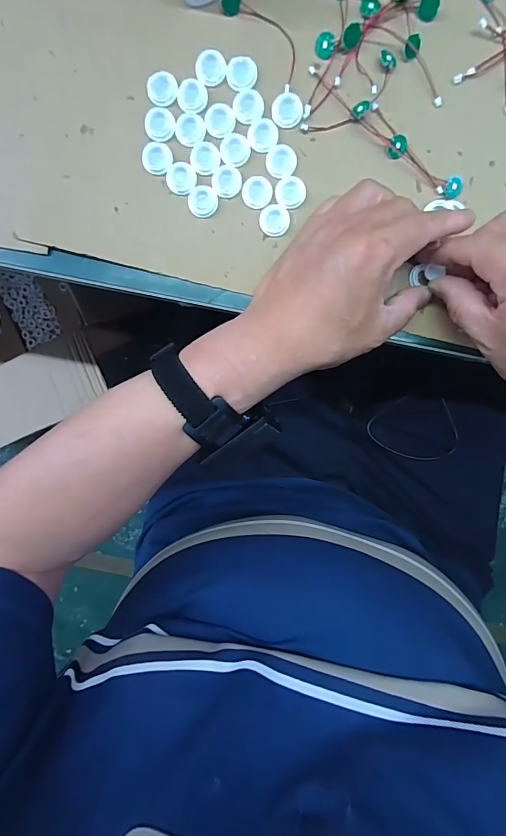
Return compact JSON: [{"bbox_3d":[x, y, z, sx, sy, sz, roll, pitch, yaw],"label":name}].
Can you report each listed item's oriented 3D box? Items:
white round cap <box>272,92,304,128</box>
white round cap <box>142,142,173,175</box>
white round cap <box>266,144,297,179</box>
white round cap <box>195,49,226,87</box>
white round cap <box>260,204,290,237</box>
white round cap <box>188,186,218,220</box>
[{"bbox_3d":[0.026,-0.230,0.296,0.023,0.004,0.024,0,97,3],"label":"white round cap"},{"bbox_3d":[-0.074,-0.199,0.304,0.023,0.004,0.021,0,97,3],"label":"white round cap"},{"bbox_3d":[0.021,-0.194,0.300,0.022,0.004,0.024,0,97,3],"label":"white round cap"},{"bbox_3d":[-0.031,-0.260,0.294,0.022,0.004,0.024,0,97,3],"label":"white round cap"},{"bbox_3d":[0.017,-0.153,0.306,0.023,0.004,0.022,0,97,3],"label":"white round cap"},{"bbox_3d":[-0.039,-0.168,0.307,0.024,0.004,0.022,0,97,3],"label":"white round cap"}]

